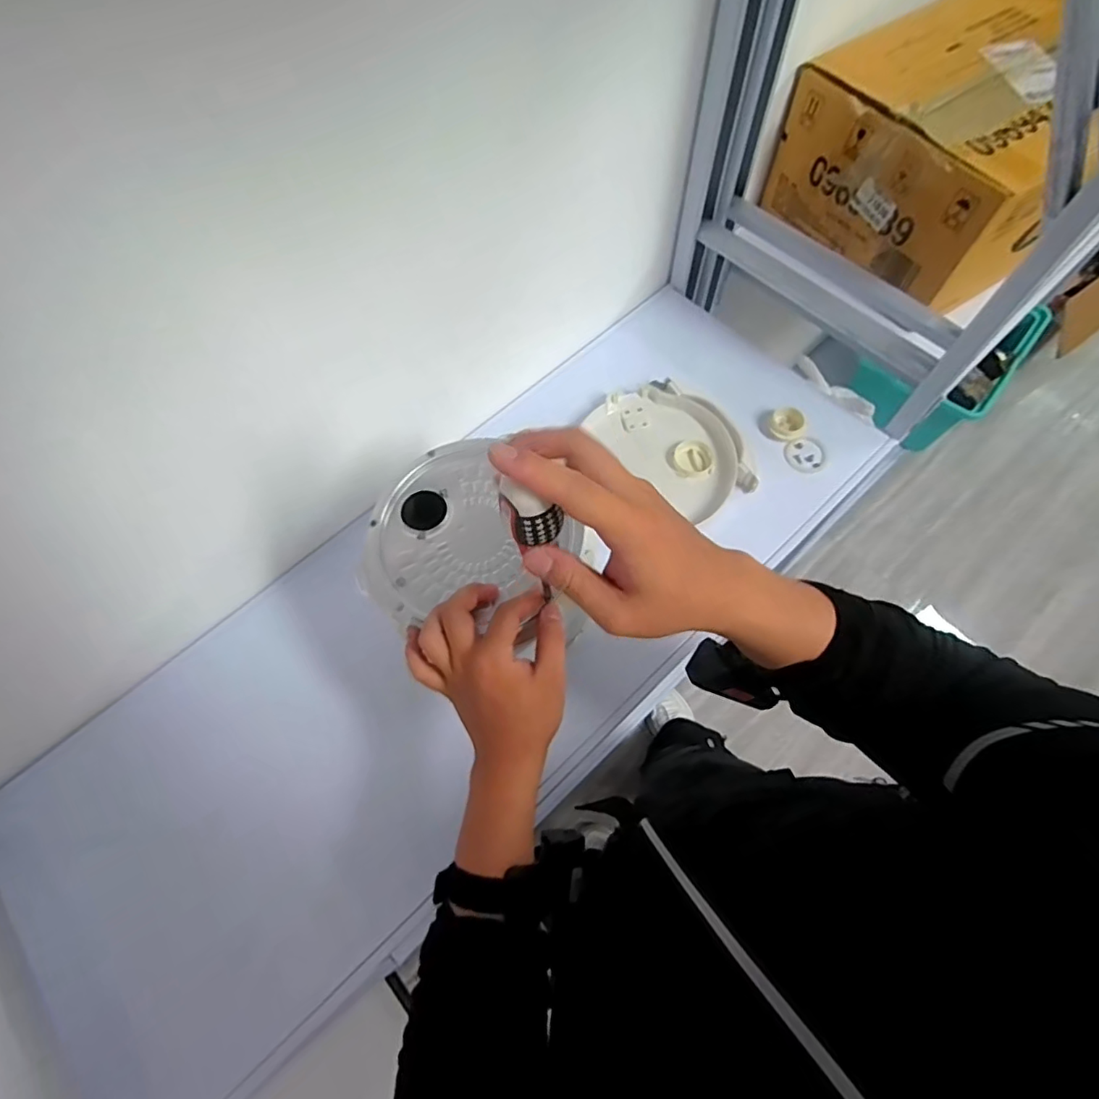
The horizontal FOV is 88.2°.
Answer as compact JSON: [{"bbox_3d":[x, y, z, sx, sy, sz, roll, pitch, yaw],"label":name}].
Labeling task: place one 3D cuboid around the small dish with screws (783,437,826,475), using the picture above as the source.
[{"bbox_3d":[0.338,-0.124,0.750,0.050,0.012,0.050,-1,67,3],"label":"small dish with screws"}]

